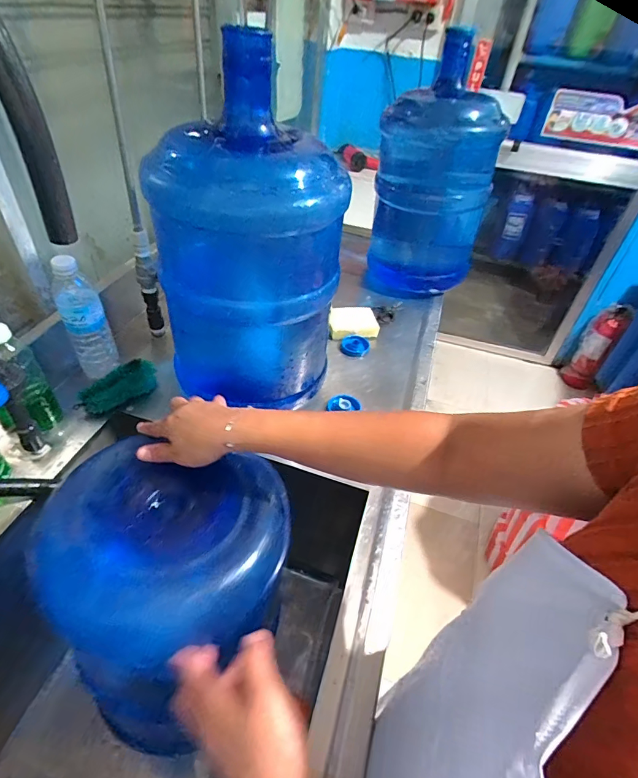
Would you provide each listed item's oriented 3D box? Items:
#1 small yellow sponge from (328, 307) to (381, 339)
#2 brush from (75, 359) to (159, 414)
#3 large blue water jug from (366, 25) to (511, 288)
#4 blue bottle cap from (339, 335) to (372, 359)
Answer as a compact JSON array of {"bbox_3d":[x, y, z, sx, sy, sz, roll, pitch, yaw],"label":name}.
[{"bbox_3d":[0.073,-0.143,0.894,0.103,0.032,0.080,-2,44,-9],"label":"small yellow sponge"},{"bbox_3d":[-0.324,0.000,0.687,0.044,0.043,0.128,32,49,25],"label":"brush"},{"bbox_3d":[0.253,-0.450,0.945,0.244,0.439,0.234,17,44,11],"label":"large blue water jug"},{"bbox_3d":[0.074,-0.087,0.862,0.059,0.019,0.059,3,43,-3],"label":"blue bottle cap"}]

